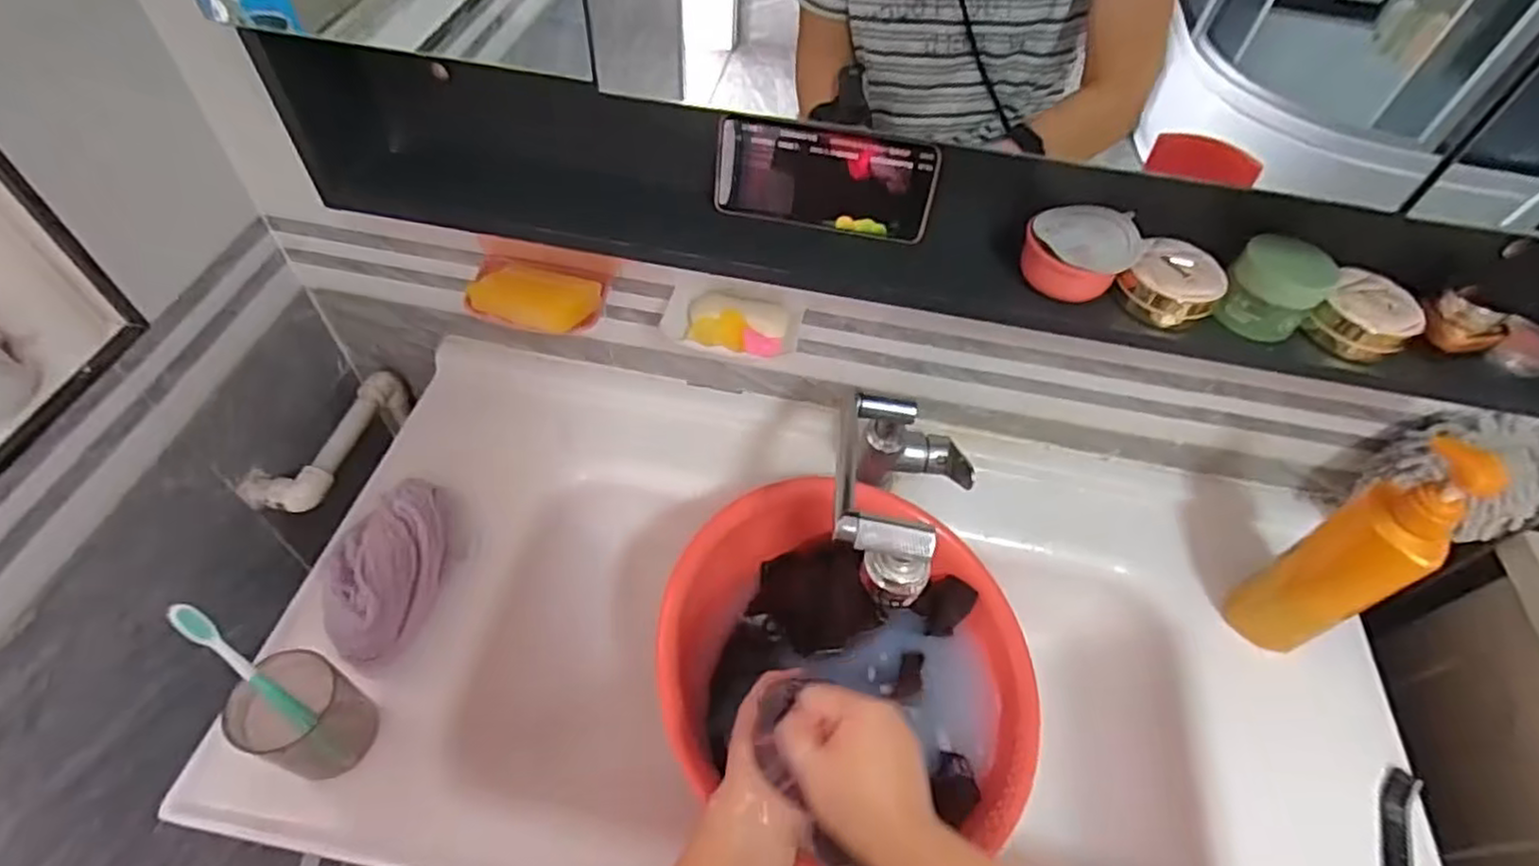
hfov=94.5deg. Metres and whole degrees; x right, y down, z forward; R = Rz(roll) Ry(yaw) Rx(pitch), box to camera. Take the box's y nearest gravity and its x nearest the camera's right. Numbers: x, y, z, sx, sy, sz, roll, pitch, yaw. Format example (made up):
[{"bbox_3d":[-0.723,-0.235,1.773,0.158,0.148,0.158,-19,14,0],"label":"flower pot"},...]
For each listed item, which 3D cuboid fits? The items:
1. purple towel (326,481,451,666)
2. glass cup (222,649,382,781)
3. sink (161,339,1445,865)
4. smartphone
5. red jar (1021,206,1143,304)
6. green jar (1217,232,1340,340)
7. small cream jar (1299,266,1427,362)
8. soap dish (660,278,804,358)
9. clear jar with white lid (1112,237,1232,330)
[{"bbox_3d":[-0.355,0.117,0.660,0.084,0.053,0.182,0,53,-4],"label":"purple towel"},{"bbox_3d":[-0.375,0.222,0.571,0.082,0.101,0.072,24,55,13],"label":"glass cup"},{"bbox_3d":[0.066,0.219,0.723,1.004,0.165,0.509,11,53,3],"label":"sink"},{"bbox_3d":[0.042,-0.196,0.552,0.167,0.079,0.010,10,42,3],"label":"smartphone"},{"bbox_3d":[0.233,-0.137,0.539,0.076,0.049,0.067,29,56,16],"label":"red jar"},{"bbox_3d":[0.372,-0.109,0.523,0.054,0.059,0.060,-35,63,-27],"label":"green jar"},{"bbox_3d":[0.443,-0.086,0.529,0.063,0.038,0.054,38,59,22],"label":"small cream jar"},{"bbox_3d":[-0.035,-0.108,0.680,0.128,0.025,0.076,10,53,3],"label":"soap dish"},{"bbox_3d":[0.306,-0.111,0.543,0.064,0.043,0.062,2,53,-3],"label":"clear jar with white lid"}]

